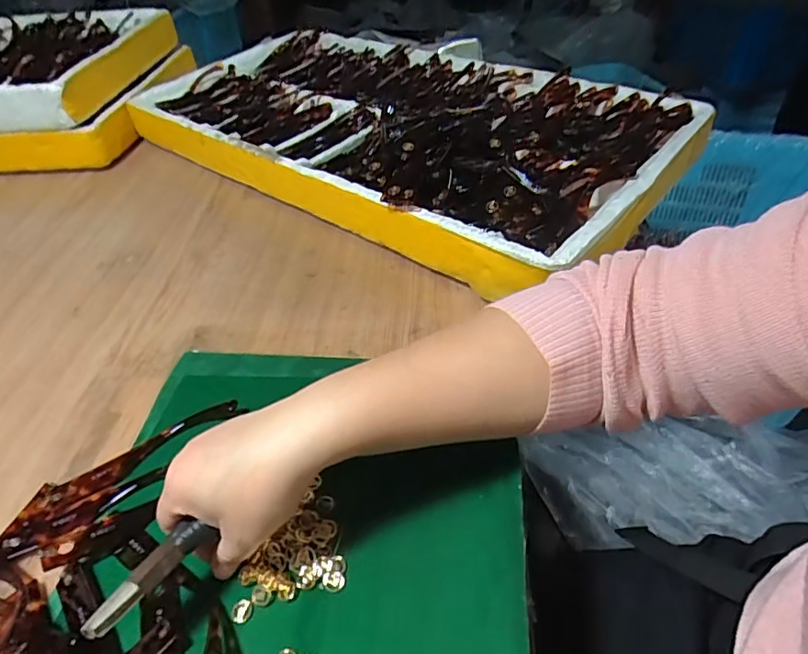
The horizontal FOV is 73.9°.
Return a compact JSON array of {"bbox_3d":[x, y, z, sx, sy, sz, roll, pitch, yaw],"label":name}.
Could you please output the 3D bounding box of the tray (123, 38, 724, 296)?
[{"bbox_3d":[-0.018,-0.263,0.684,0.685,0.082,0.344,28,52,31],"label":"tray"}]

